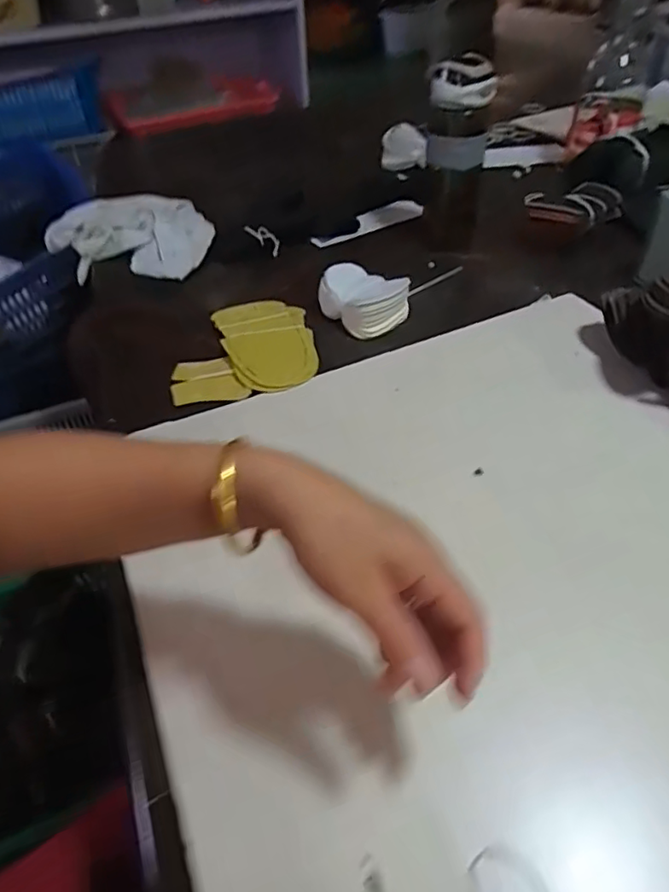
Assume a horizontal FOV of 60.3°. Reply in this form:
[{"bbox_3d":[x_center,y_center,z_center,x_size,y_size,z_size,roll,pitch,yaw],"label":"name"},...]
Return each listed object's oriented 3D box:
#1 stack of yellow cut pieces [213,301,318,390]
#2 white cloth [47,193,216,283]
[{"bbox_3d":[-0.072,-0.117,0.656,0.101,0.017,0.158,-17,45,-13],"label":"stack of yellow cut pieces"},{"bbox_3d":[-0.301,-0.317,0.865,0.228,0.038,0.284,-24,48,-19],"label":"white cloth"}]

